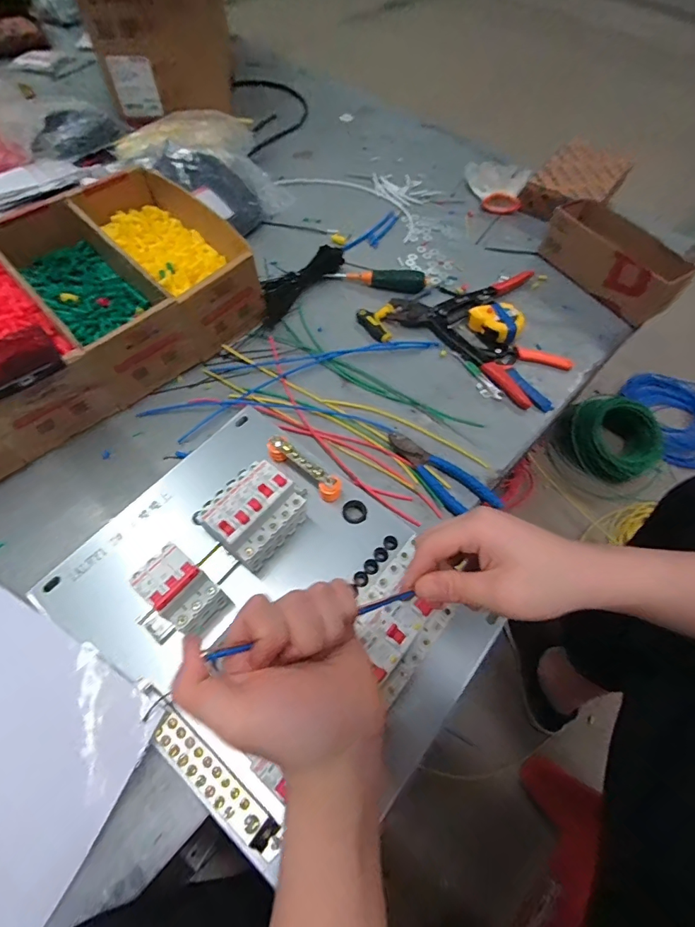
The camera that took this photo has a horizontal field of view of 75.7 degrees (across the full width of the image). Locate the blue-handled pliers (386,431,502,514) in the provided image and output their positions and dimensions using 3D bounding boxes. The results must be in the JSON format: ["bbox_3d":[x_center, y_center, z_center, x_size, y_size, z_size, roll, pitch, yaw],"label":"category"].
[{"bbox_3d":[0.117,0.008,0.557,0.055,0.012,0.149,-30,66,-18],"label":"blue-handled pliers"}]

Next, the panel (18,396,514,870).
[{"bbox_3d":[-0.077,0.123,0.442,0.400,0.074,0.313,38,65,17],"label":"panel"}]

